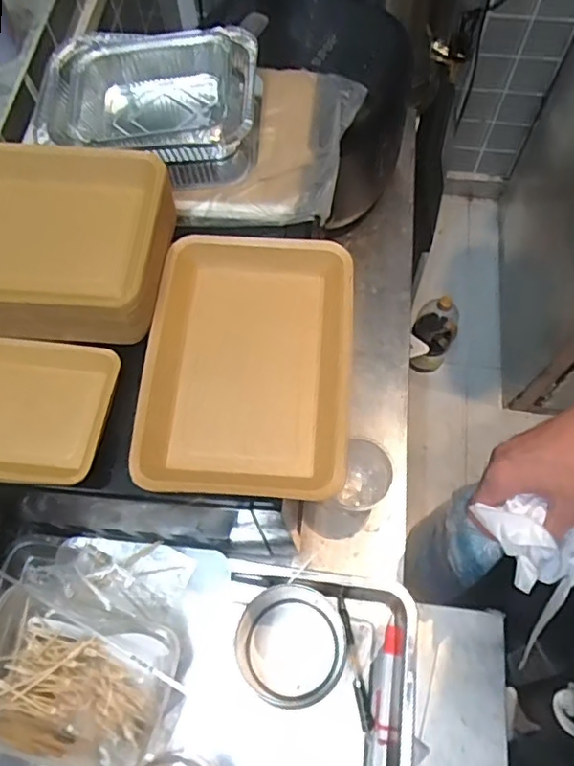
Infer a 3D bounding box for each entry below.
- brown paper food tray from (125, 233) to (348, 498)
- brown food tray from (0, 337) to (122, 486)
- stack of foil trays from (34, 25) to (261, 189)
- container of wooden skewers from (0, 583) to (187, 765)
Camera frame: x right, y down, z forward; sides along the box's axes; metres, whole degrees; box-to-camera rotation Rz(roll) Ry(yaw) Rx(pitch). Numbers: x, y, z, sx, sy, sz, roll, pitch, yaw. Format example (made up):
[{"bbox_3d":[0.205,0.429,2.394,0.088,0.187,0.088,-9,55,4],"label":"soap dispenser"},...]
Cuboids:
[{"bbox_3d":[-0.033,-0.020,0.533,0.179,0.035,0.245,2,66,5],"label":"brown paper food tray"},{"bbox_3d":[-0.237,0.023,0.514,0.159,0.028,0.125,5,66,6],"label":"brown food tray"},{"bbox_3d":[-0.144,-0.294,0.637,0.222,0.066,0.154,1,66,4],"label":"stack of foil trays"},{"bbox_3d":[-0.231,0.306,0.621,0.226,0.074,0.149,13,67,9],"label":"container of wooden skewers"}]

